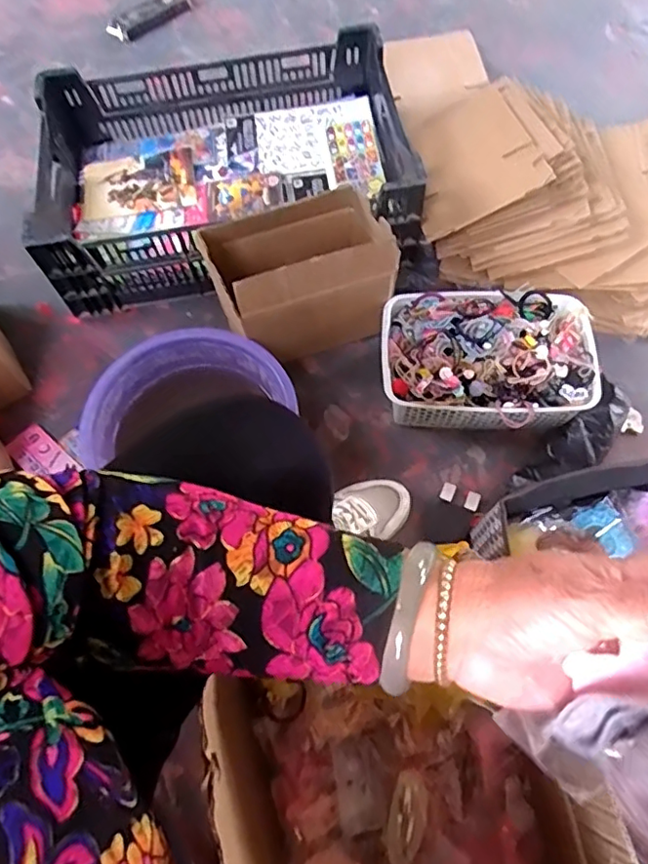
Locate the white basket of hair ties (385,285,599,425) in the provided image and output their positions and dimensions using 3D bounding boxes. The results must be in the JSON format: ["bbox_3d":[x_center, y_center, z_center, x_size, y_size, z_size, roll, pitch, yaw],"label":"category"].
[{"bbox_3d":[0.235,-0.107,0.838,0.290,0.131,0.205,8,66,6],"label":"white basket of hair ties"}]

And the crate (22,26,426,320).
[{"bbox_3d":[-0.170,-0.436,0.972,0.588,0.176,0.393,-12,65,-3],"label":"crate"}]

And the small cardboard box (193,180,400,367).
[{"bbox_3d":[-0.035,-0.219,0.844,0.256,0.203,0.137,-12,66,-5],"label":"small cardboard box"}]

